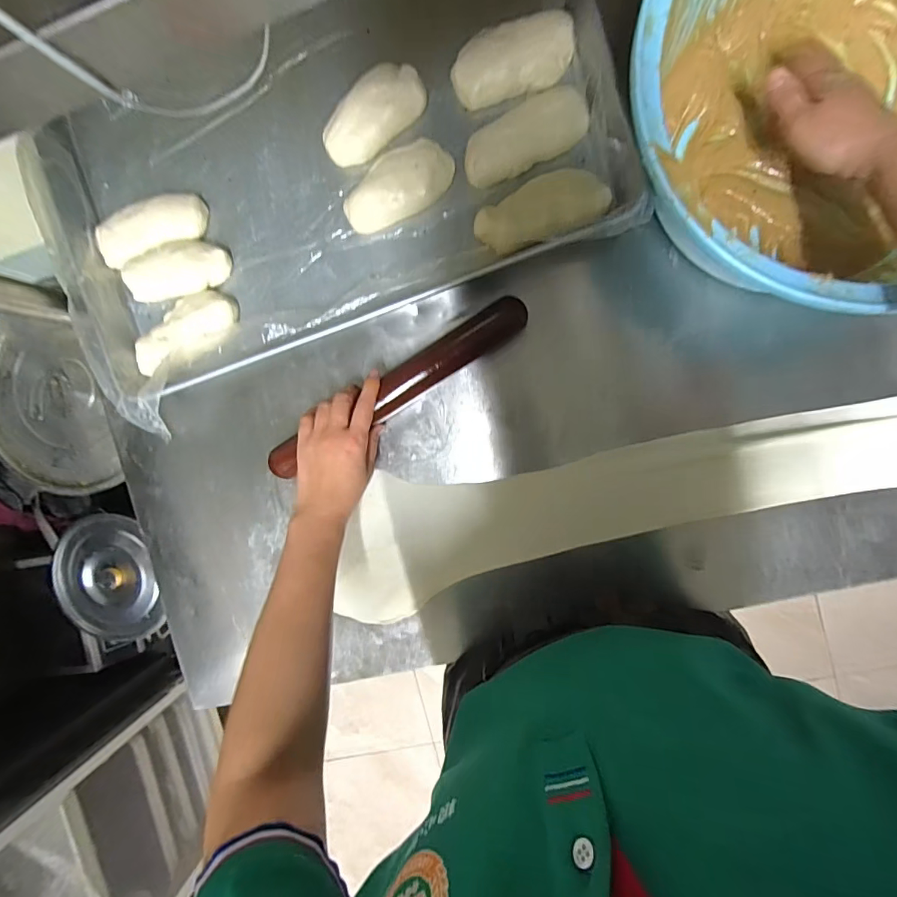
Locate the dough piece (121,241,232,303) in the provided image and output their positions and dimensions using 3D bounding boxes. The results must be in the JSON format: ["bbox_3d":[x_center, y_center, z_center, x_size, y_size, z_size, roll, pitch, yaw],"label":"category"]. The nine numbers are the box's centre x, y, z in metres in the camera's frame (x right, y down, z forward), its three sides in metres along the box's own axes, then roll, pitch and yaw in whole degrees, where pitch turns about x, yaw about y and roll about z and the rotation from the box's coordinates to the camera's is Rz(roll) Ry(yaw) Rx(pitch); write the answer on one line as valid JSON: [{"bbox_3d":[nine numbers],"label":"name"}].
[{"bbox_3d":[-0.308,-0.199,0.499,0.127,0.033,0.059,-11,95,9],"label":"dough piece"}]

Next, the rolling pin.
[{"bbox_3d":[-0.059,-0.062,0.481,0.321,0.032,0.038,-32,91,7],"label":"rolling pin"}]

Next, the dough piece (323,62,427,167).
[{"bbox_3d":[-0.079,-0.347,0.460,0.114,0.028,0.053,-36,91,10],"label":"dough piece"}]

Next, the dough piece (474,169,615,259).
[{"bbox_3d":[0.092,-0.242,0.448,0.127,0.028,0.060,-14,94,9],"label":"dough piece"}]

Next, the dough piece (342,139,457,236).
[{"bbox_3d":[-0.056,-0.279,0.465,0.121,0.026,0.063,-26,92,9],"label":"dough piece"}]

